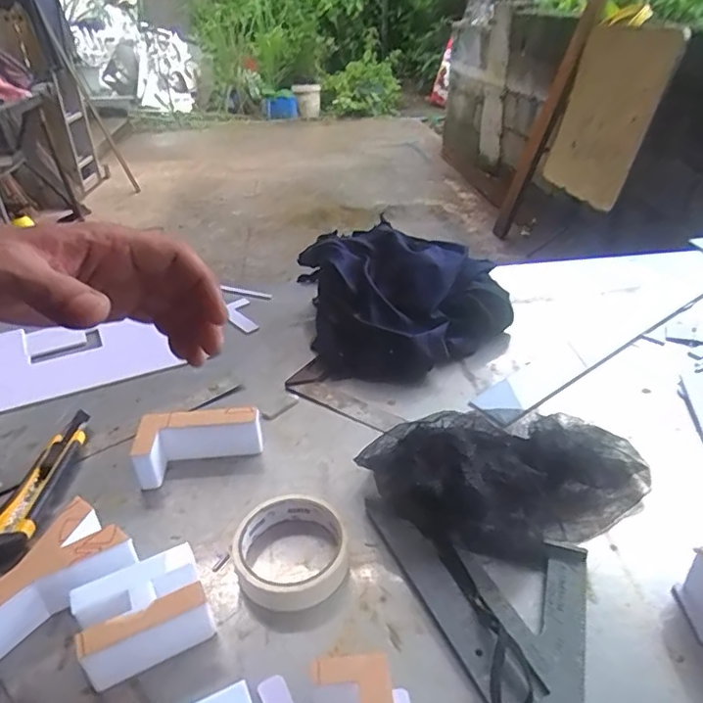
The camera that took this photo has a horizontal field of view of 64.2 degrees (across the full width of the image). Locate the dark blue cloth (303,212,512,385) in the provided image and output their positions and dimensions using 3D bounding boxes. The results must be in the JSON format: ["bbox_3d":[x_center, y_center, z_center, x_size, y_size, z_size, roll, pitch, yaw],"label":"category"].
[{"bbox_3d":[0.067,-0.074,0.718,0.254,0.095,0.243,-12,33,-12],"label":"dark blue cloth"}]

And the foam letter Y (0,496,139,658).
[{"bbox_3d":[-0.221,0.169,0.408,0.065,0.047,0.110,21,39,30],"label":"foam letter Y"}]

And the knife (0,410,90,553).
[{"bbox_3d":[-0.283,0.116,0.513,0.042,0.023,0.161,-1,33,0],"label":"knife"}]

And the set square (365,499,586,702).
[{"bbox_3d":[0.074,0.195,0.390,0.167,0.010,0.172,8,37,16],"label":"set square"}]

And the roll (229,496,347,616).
[{"bbox_3d":[-0.047,0.154,0.440,0.086,0.031,0.082,-1,33,1],"label":"roll"}]

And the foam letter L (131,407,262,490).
[{"bbox_3d":[-0.142,0.088,0.531,0.115,0.046,0.055,-8,34,-10],"label":"foam letter L"}]

